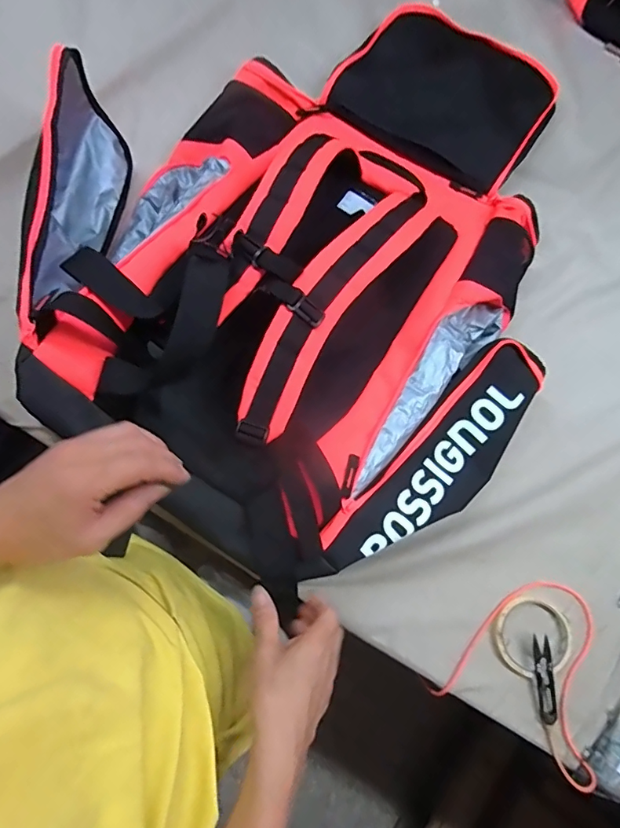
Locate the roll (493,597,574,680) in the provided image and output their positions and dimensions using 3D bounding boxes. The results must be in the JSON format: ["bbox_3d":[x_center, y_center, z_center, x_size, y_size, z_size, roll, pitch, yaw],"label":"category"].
[{"bbox_3d":[0.268,0.269,0.581,0.092,0.009,0.088,0,80,-1],"label":"roll"}]

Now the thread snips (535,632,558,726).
[{"bbox_3d":[0.277,0.313,0.573,0.020,0.013,0.094,-5,80,-2],"label":"thread snips"}]

